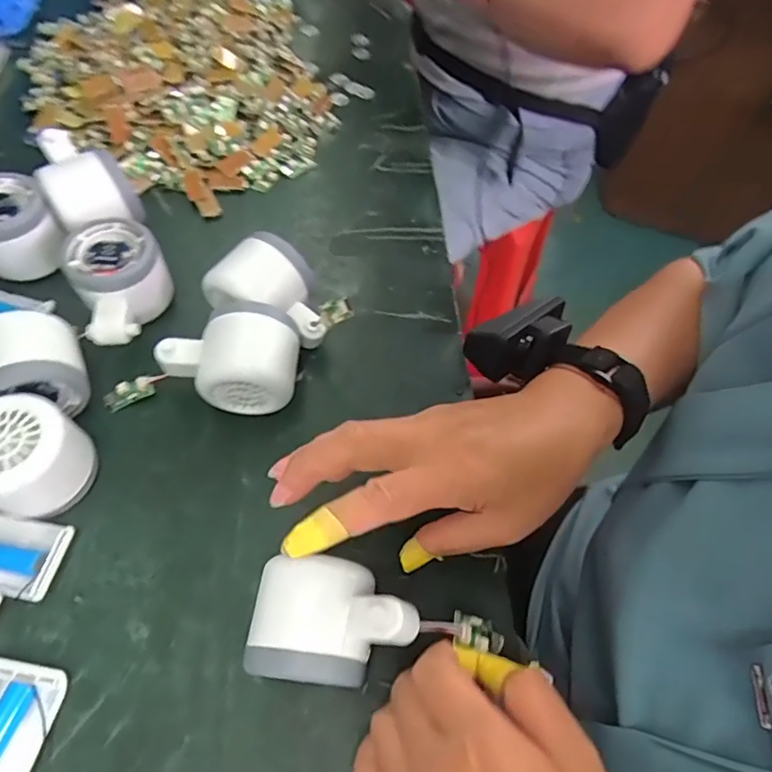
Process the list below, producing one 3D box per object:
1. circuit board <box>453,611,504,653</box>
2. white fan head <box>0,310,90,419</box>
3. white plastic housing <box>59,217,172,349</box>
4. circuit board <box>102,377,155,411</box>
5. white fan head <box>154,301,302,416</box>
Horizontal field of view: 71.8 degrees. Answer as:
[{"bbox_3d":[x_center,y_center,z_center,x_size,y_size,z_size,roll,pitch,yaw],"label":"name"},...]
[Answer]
[{"bbox_3d":[0.048,0.125,0.273,0.035,0.007,0.014,34,53,-30],"label":"circuit board"},{"bbox_3d":[-0.217,-0.013,0.325,0.055,0.050,0.048,-22,62,-16],"label":"white fan head"},{"bbox_3d":[-0.178,-0.069,0.364,0.057,0.049,0.077,-19,62,-15],"label":"white plastic housing"},{"bbox_3d":[-0.170,0.004,0.353,0.031,0.007,0.016,-20,62,-15],"label":"circuit board"},{"bbox_3d":[-0.098,-0.018,0.342,0.085,0.054,0.055,4,59,-1],"label":"white fan head"}]

